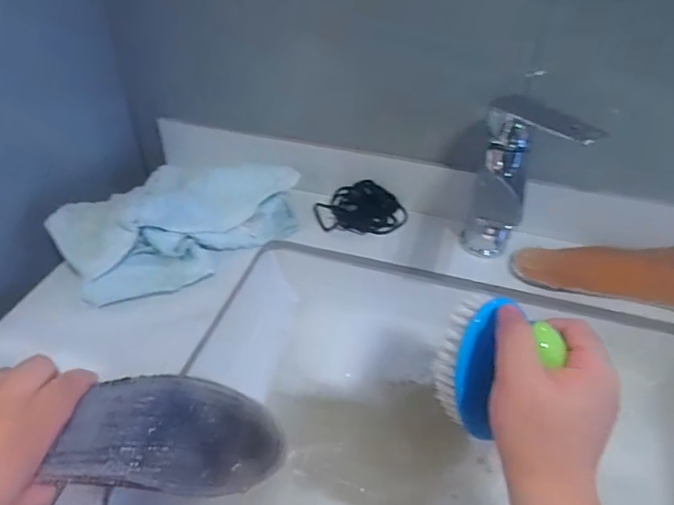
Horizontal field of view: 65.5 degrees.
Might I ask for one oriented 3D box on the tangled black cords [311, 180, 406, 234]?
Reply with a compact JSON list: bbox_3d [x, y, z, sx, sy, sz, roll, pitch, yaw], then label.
[{"bbox_3d":[0.026,-0.051,0.583,0.096,0.022,0.063,-1,41,-3],"label":"tangled black cords"}]

